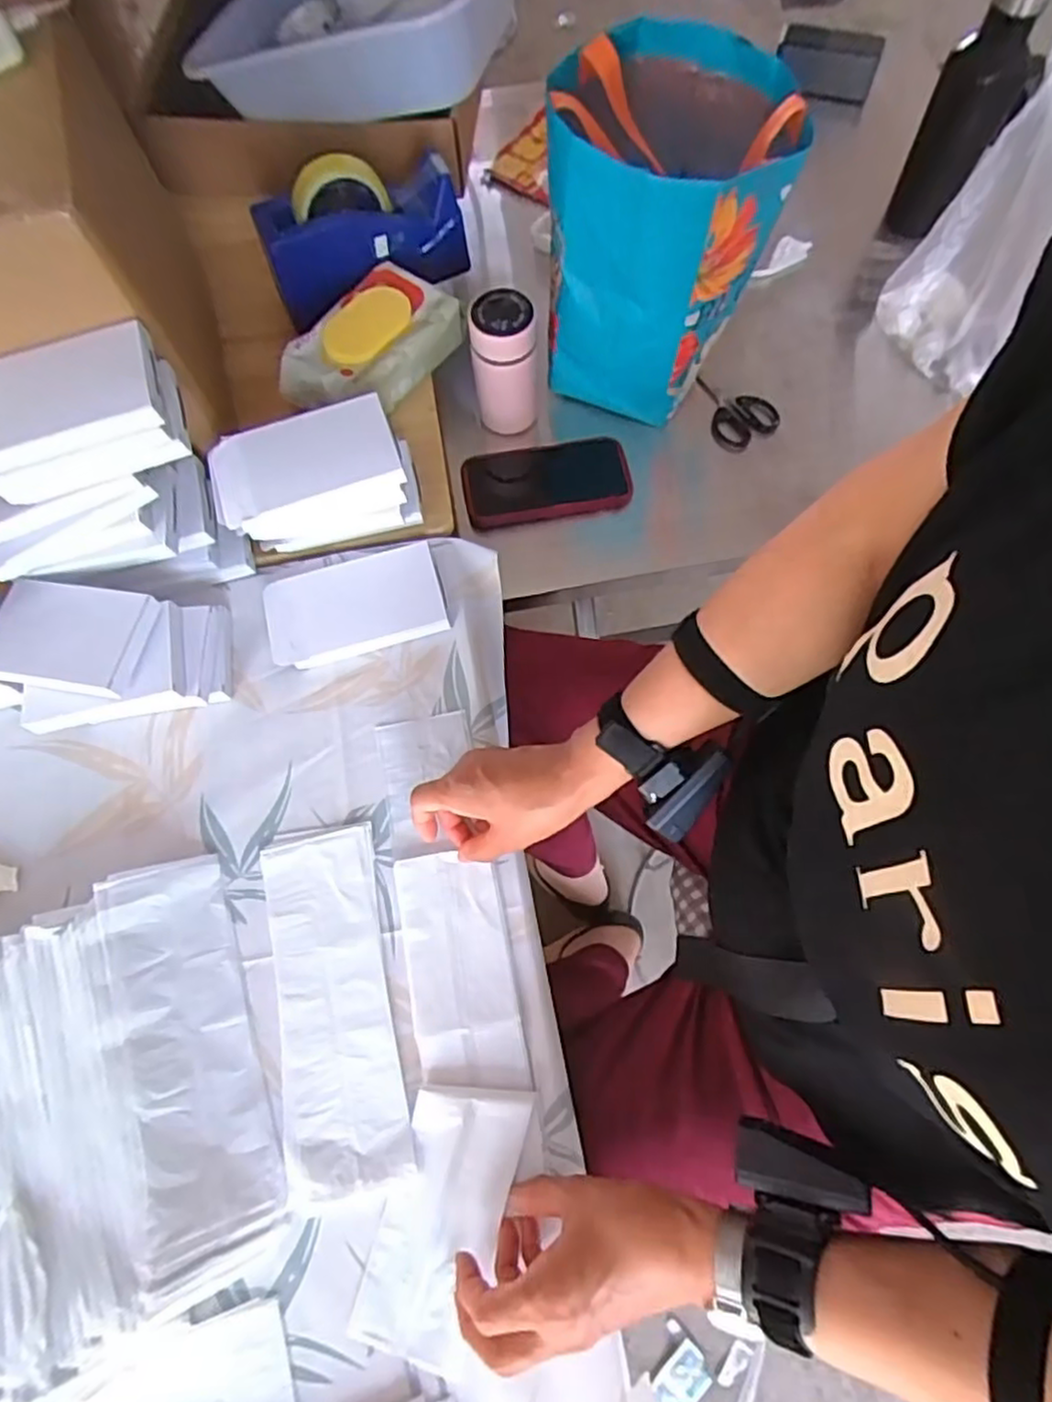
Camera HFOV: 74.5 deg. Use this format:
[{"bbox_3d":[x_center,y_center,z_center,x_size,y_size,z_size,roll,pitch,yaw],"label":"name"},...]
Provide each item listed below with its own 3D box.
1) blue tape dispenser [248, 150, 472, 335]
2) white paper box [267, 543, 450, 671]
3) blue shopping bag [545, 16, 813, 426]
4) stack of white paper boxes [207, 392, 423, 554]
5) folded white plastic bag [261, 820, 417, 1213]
[{"bbox_3d":[-0.166,-0.480,0.715,0.205,0.122,0.062,-22,71,-6],"label":"blue tape dispenser"},{"bbox_3d":[-0.154,-0.086,0.626,0.155,0.018,0.091,-16,71,-4],"label":"white paper box"},{"bbox_3d":[0.129,-0.456,0.685,0.203,0.248,0.236,5,71,3],"label":"blue shopping bag"},{"bbox_3d":[-0.188,-0.195,0.633,0.164,0.100,0.087,-19,71,-5],"label":"stack of white paper boxes"},{"bbox_3d":[-0.145,0.219,0.515,0.087,0.008,0.251,-12,71,-3],"label":"folded white plastic bag"}]

